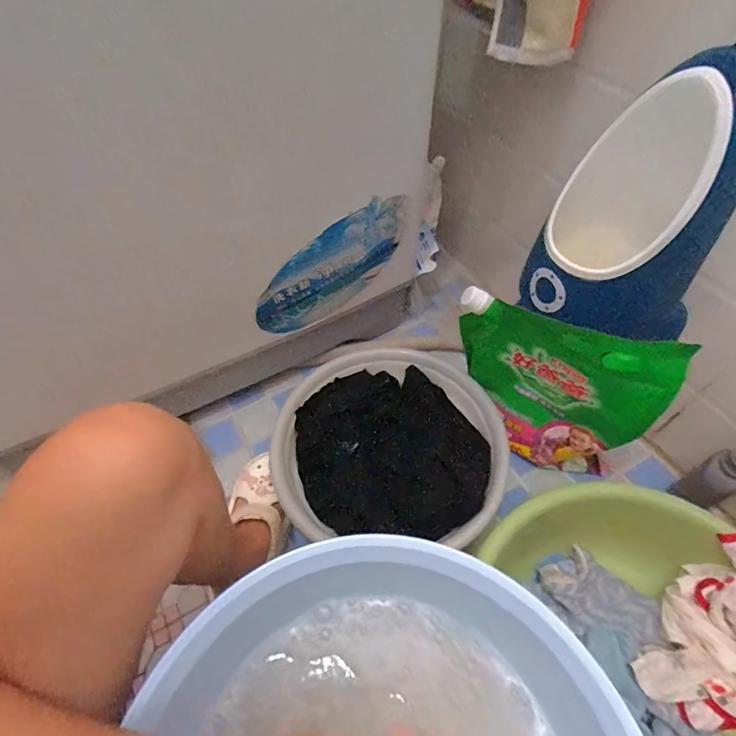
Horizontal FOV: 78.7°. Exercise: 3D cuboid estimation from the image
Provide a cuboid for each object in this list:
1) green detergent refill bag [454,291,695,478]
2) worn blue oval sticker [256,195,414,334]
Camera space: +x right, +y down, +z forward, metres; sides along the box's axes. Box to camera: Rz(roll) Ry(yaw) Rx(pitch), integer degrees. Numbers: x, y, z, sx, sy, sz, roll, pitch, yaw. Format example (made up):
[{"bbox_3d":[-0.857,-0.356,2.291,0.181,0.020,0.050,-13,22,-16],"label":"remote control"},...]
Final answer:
[{"bbox_3d":[0.248,0.035,0.638,0.262,0.285,0.048,23,56,17],"label":"green detergent refill bag"},{"bbox_3d":[-0.048,-0.153,0.688,0.282,0.149,0.006,-38,62,1],"label":"worn blue oval sticker"}]

